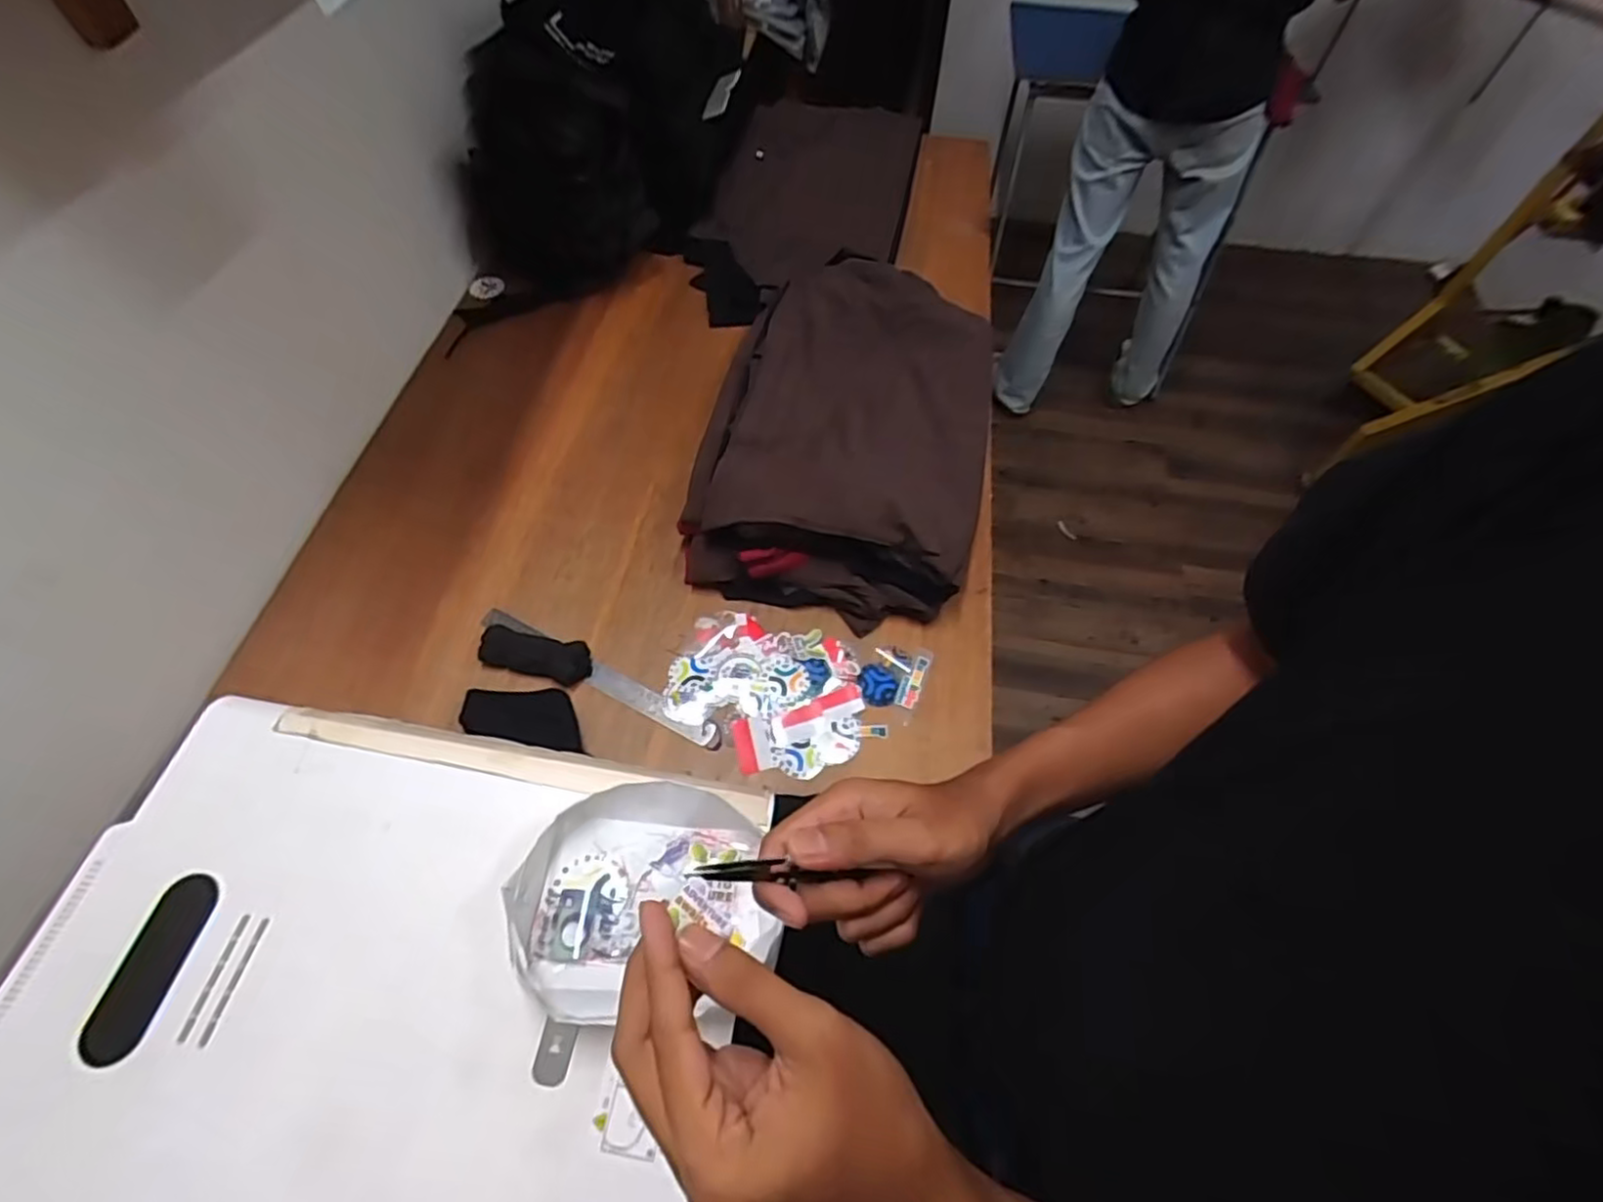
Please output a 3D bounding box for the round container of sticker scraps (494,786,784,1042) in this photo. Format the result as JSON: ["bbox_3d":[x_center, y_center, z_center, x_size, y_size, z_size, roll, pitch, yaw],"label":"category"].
[{"bbox_3d":[-0.121,0.217,0.514,0.175,0.049,0.158,-2,60,-4],"label":"round container of sticker scraps"}]

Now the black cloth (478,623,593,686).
[{"bbox_3d":[-0.310,0.063,0.797,0.127,0.026,0.044,11,60,3],"label":"black cloth"}]

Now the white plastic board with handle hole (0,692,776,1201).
[{"bbox_3d":[-0.307,0.288,0.489,0.507,0.015,0.405,8,60,2],"label":"white plastic board with handle hole"}]

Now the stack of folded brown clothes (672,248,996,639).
[{"bbox_3d":[0.067,-0.246,0.940,0.368,0.118,0.549,10,60,3],"label":"stack of folded brown clothes"}]

